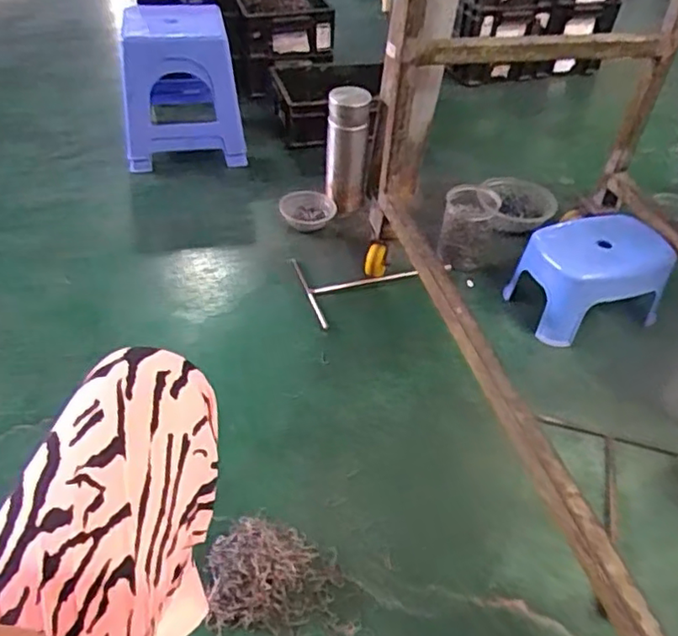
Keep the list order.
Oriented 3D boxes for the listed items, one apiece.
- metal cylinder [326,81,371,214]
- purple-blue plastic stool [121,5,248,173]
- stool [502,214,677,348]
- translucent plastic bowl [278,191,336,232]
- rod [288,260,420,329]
[{"bbox_3d":[0.014,-0.351,1.268,0.081,0.225,0.073,25,48,22],"label":"metal cylinder"},{"bbox_3d":[-0.364,-0.525,1.399,0.255,0.305,0.255,-7,44,-10],"label":"purple-blue plastic stool"},{"bbox_3d":[0.443,-0.075,1.096,0.235,0.145,0.174,-10,45,-13],"label":"stool"},{"bbox_3d":[-0.066,-0.226,1.293,0.115,0.034,0.102,4,43,1],"label":"translucent plastic bowl"},{"bbox_3d":[0.075,-0.076,1.166,0.291,0.017,0.175,-13,46,-16],"label":"rod"}]

